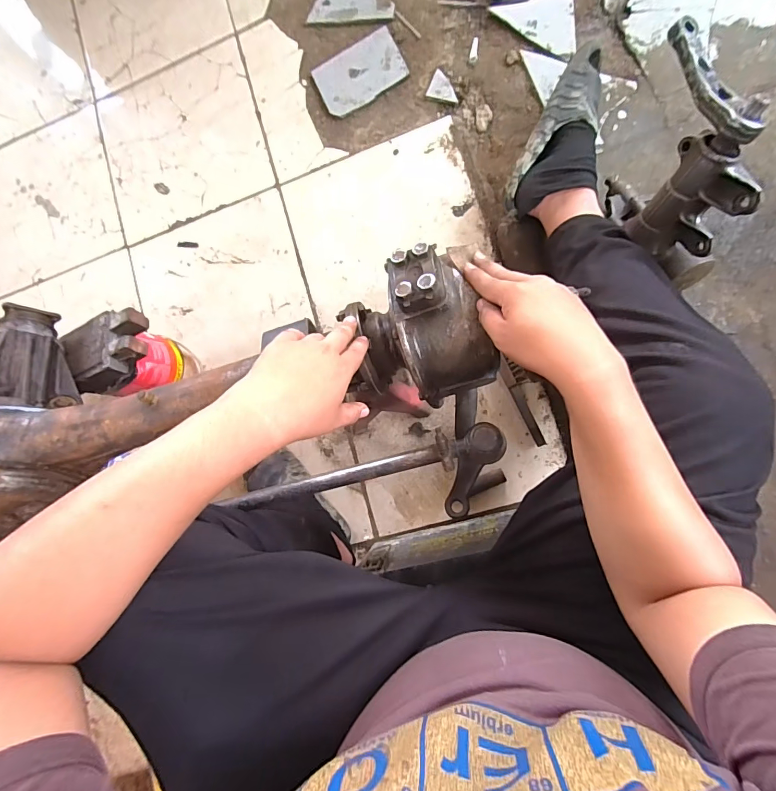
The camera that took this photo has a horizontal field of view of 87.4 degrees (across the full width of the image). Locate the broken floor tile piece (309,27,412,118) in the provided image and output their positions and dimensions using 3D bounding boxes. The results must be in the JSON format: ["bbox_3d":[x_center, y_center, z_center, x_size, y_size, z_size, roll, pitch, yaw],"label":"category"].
[{"bbox_3d":[-0.061,-0.688,0.869,0.184,0.013,0.120,-28,88,9],"label":"broken floor tile piece"}]

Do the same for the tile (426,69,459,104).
[{"bbox_3d":[0.116,-0.636,0.835,0.066,0.009,0.050,17,95,8],"label":"tile"}]

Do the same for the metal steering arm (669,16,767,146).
[{"bbox_3d":[0.390,-0.377,0.489,0.037,0.034,0.171,-28,82,7],"label":"metal steering arm"}]

